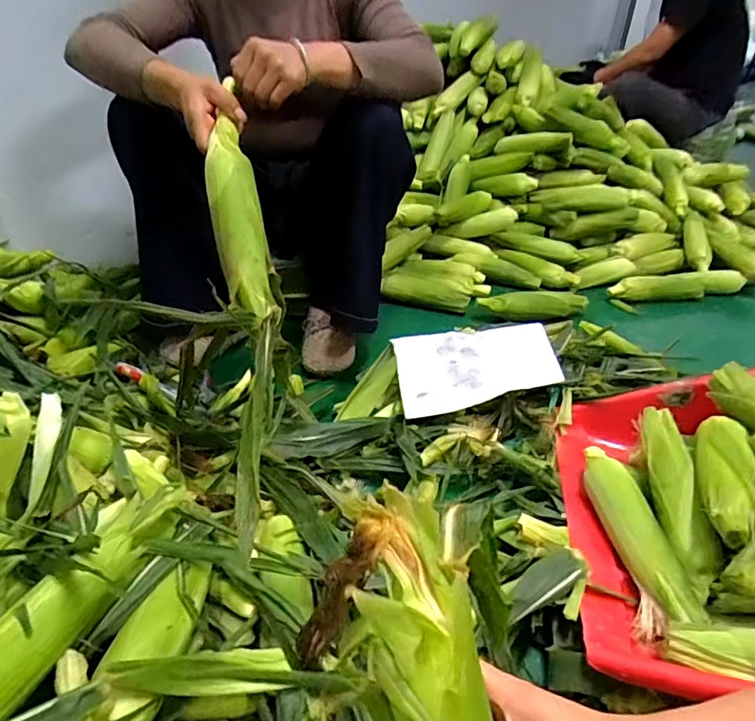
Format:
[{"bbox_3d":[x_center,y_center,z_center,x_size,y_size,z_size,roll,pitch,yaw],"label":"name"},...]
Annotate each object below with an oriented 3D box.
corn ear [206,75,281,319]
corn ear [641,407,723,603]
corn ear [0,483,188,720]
[{"bbox_3d":[-0.170,-0.179,0.641,0.063,0.045,0.280,-9,74,-16],"label":"corn ear"},{"bbox_3d":[0.356,0.151,0.630,0.046,0.039,0.225,5,50,3],"label":"corn ear"},{"bbox_3d":[-0.270,0.208,0.463,0.065,0.051,0.262,12,36,13],"label":"corn ear"}]

